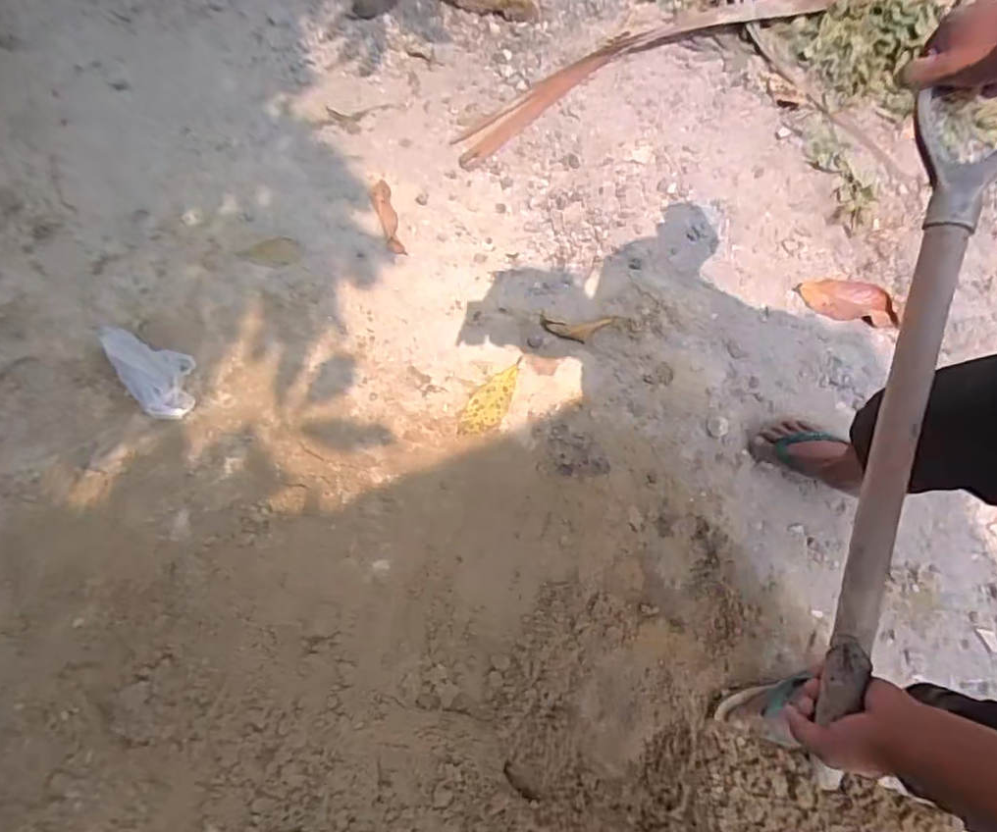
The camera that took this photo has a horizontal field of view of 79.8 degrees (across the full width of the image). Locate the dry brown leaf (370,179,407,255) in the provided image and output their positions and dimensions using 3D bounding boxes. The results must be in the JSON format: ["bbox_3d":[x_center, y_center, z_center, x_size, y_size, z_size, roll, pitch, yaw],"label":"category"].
[{"bbox_3d":[-0.255,-0.457,1.380,0.048,0.013,0.214,-19,71,-4],"label":"dry brown leaf"}]

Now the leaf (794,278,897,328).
[{"bbox_3d":[0.752,-0.252,1.290,0.206,0.014,0.096,14,72,7],"label":"leaf"}]

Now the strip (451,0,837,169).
[{"bbox_3d":[0.382,-0.919,1.490,1.117,0.042,0.162,-26,72,-7],"label":"strip"}]

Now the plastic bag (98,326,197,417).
[{"bbox_3d":[-0.660,-0.076,1.136,0.129,0.091,0.181,-16,68,-6],"label":"plastic bag"}]

